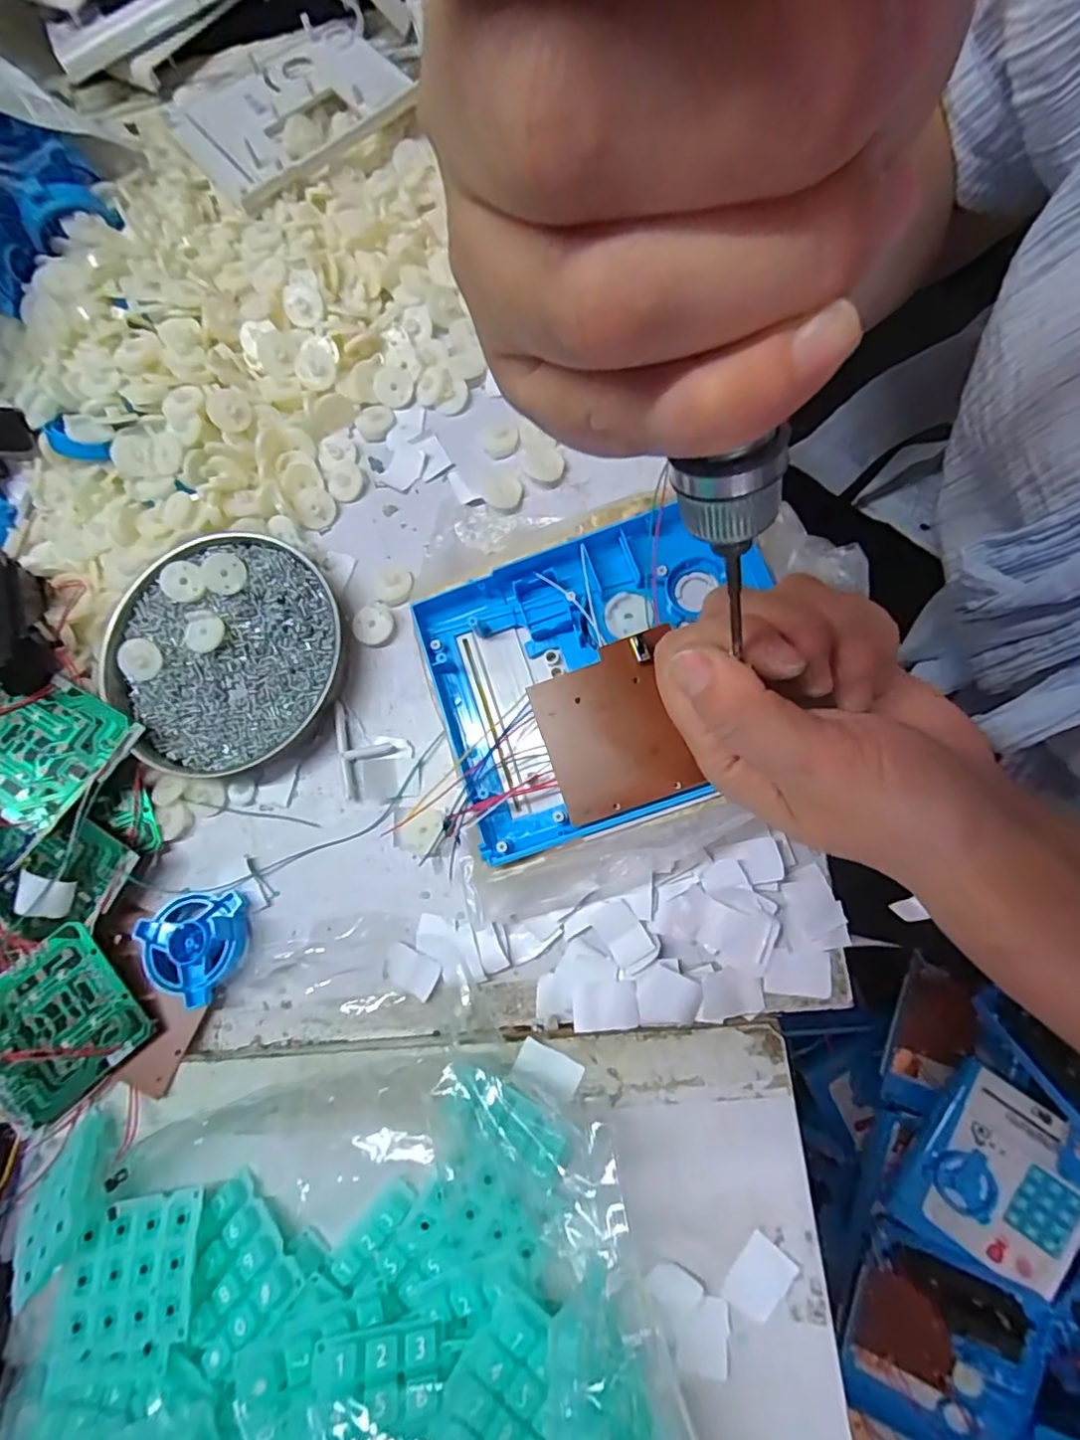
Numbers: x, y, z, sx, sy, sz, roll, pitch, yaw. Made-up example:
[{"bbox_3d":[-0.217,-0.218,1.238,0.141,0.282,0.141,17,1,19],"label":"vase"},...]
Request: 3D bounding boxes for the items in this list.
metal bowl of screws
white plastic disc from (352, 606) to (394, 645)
[{"bbox_3d":[-0.177,-0.039,0.346,0.130,0.024,0.123,-1,79,7],"label":"metal bowl of screws"},{"bbox_3d":[-0.095,-0.054,0.348,0.024,0.007,0.021,11,80,9],"label":"white plastic disc"}]

